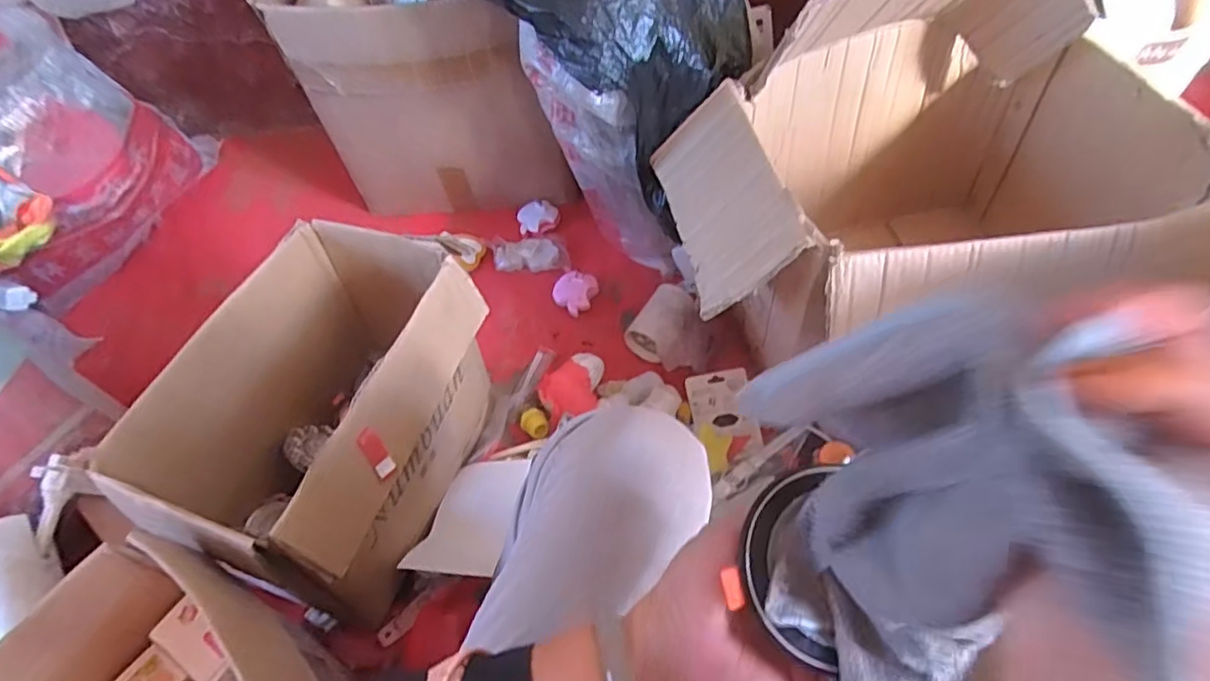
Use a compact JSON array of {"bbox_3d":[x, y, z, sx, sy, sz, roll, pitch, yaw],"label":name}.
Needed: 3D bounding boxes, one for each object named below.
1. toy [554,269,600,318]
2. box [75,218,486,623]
[{"bbox_3d":[-0.049,-0.084,1.075,0.068,0.024,0.072,34,65,25],"label":"toy"},{"bbox_3d":[-0.303,0.091,0.766,0.232,0.284,0.384,12,58,13],"label":"box"}]

